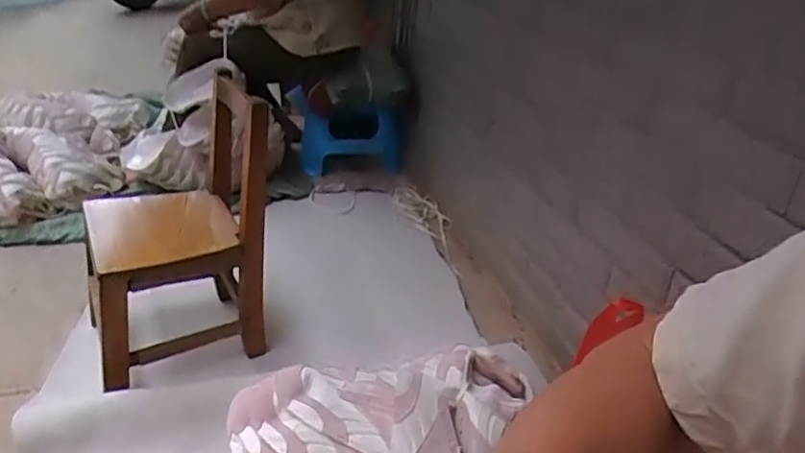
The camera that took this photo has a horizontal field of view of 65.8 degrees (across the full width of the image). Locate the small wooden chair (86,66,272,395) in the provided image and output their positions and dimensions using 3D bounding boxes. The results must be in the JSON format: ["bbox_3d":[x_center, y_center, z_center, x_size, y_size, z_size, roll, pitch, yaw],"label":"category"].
[{"bbox_3d":[-0.411,0.003,1.101,0.291,0.447,0.290,-12,32,-30],"label":"small wooden chair"}]

